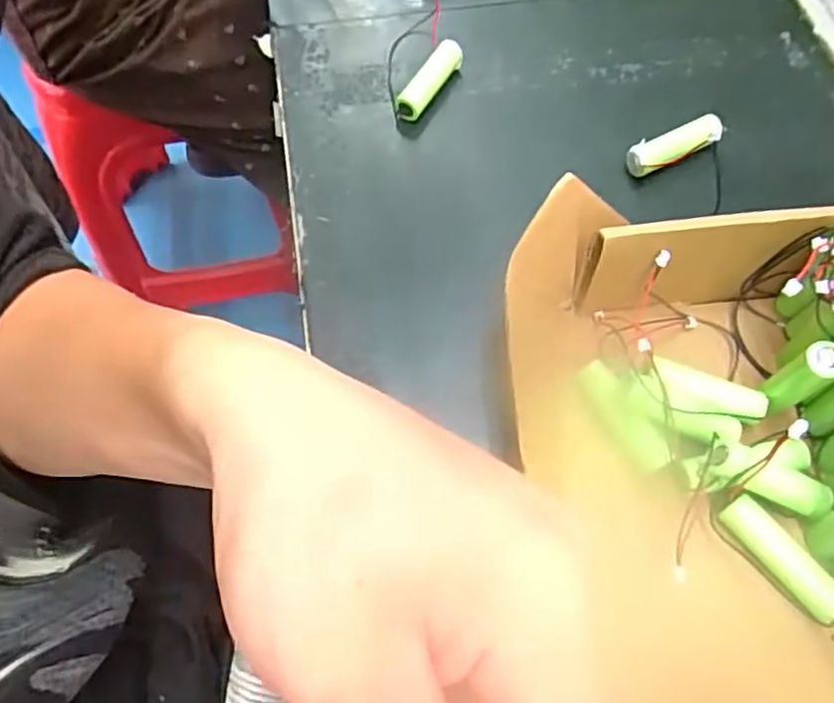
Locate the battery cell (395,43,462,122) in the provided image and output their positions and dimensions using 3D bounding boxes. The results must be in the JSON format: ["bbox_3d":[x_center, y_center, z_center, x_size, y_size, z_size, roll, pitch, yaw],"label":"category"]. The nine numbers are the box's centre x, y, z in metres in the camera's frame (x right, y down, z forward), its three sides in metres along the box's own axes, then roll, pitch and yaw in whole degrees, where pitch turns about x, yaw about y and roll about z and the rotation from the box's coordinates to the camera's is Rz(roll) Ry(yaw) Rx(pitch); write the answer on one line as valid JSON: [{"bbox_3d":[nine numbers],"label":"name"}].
[{"bbox_3d":[0.007,-0.144,0.363,0.013,0.016,0.050,29,66,13],"label":"battery cell"}]

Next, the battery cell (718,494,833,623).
[{"bbox_3d":[0.134,0.077,0.252,0.012,0.015,0.049,-34,69,-17],"label":"battery cell"}]

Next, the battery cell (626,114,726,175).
[{"bbox_3d":[0.129,-0.103,0.343,0.049,0.017,0.013,-24,66,-13],"label":"battery cell"}]

